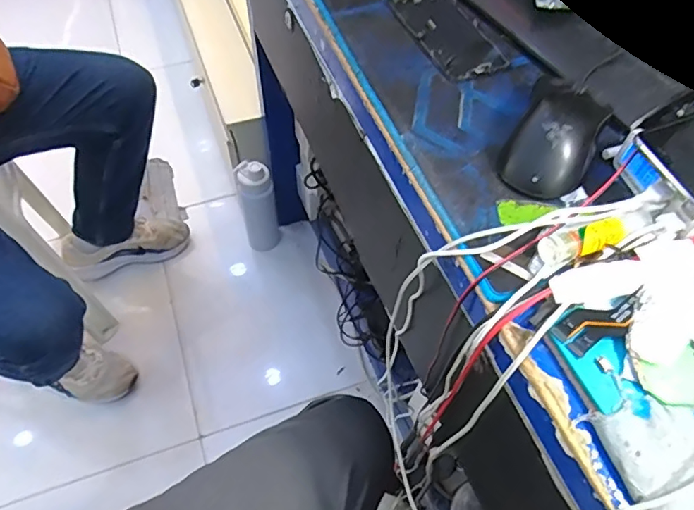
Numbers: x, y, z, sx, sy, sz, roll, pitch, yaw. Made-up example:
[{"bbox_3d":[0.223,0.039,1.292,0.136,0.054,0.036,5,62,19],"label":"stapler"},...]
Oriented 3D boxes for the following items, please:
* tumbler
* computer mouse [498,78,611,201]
[{"bbox_3d":[-0.206,-0.113,1.221,0.083,0.281,0.069,-12,58,-11],"label":"tumbler"},{"bbox_3d":[0.171,-0.101,0.420,0.061,0.034,0.119,27,59,15],"label":"computer mouse"}]

